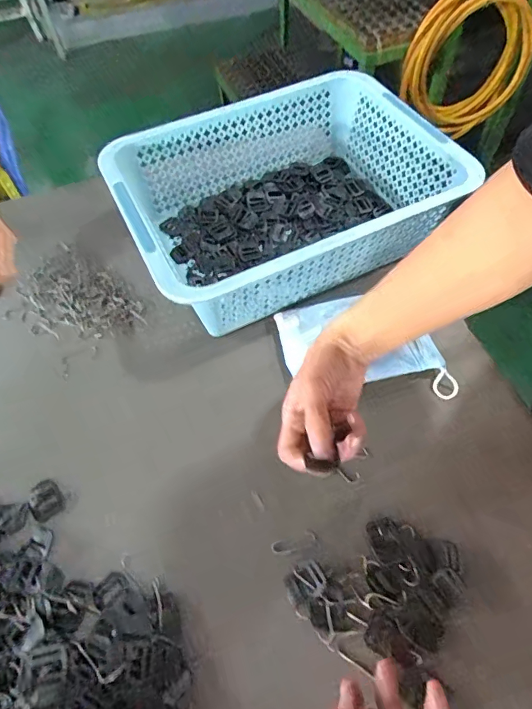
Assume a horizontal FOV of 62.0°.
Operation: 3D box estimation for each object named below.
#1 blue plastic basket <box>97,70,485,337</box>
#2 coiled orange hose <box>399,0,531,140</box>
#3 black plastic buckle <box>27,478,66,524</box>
[{"bbox_3d":[0.022,-0.198,0.564,0.383,0.114,0.285,-26,60,-11],"label":"blue plastic basket"},{"bbox_3d":[0.558,-0.807,1.232,0.376,0.382,0.099,-19,59,-8],"label":"coiled orange hose"},{"bbox_3d":[-0.219,0.144,0.440,0.029,0.007,0.039,-32,61,-14],"label":"black plastic buckle"}]

